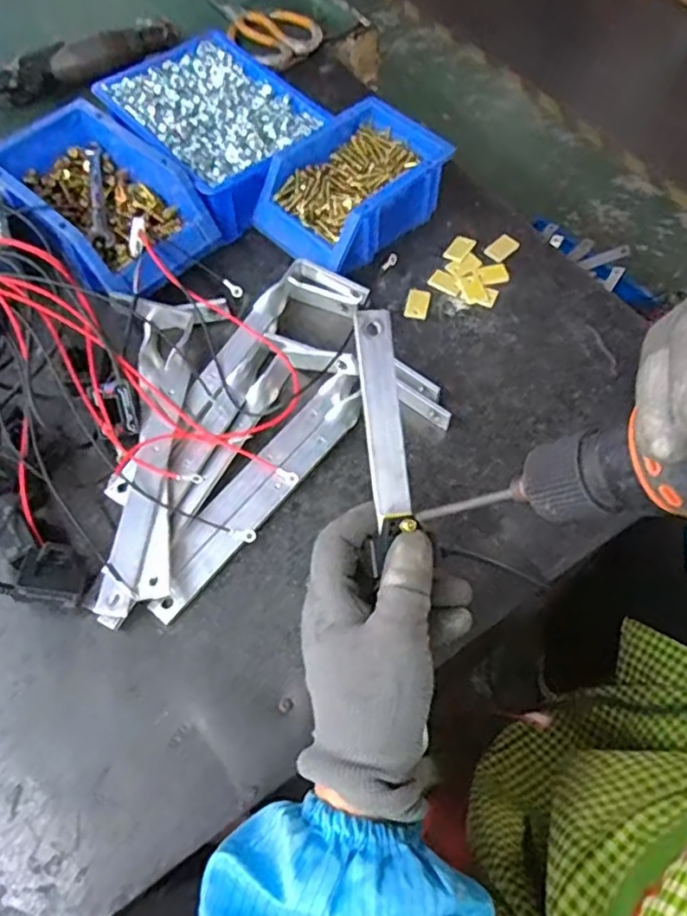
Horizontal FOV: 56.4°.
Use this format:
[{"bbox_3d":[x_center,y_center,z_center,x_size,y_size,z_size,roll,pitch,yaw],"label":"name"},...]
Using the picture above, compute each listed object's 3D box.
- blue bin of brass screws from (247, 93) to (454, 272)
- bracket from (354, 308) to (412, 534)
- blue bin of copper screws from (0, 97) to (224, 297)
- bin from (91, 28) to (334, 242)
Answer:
[{"bbox_3d":[0.008,-0.234,0.572,0.153,0.068,0.118,-39,69,-17],"label":"blue bin of brass screws"},{"bbox_3d":[0.021,-0.025,0.360,0.022,0.005,0.115,-6,90,-3],"label":"bracket"},{"bbox_3d":[-0.209,-0.219,0.560,0.205,0.072,0.119,39,70,19],"label":"blue bin of copper screws"},{"bbox_3d":[-0.121,-0.314,0.616,0.152,0.061,0.204,-40,69,-18],"label":"bin"}]

